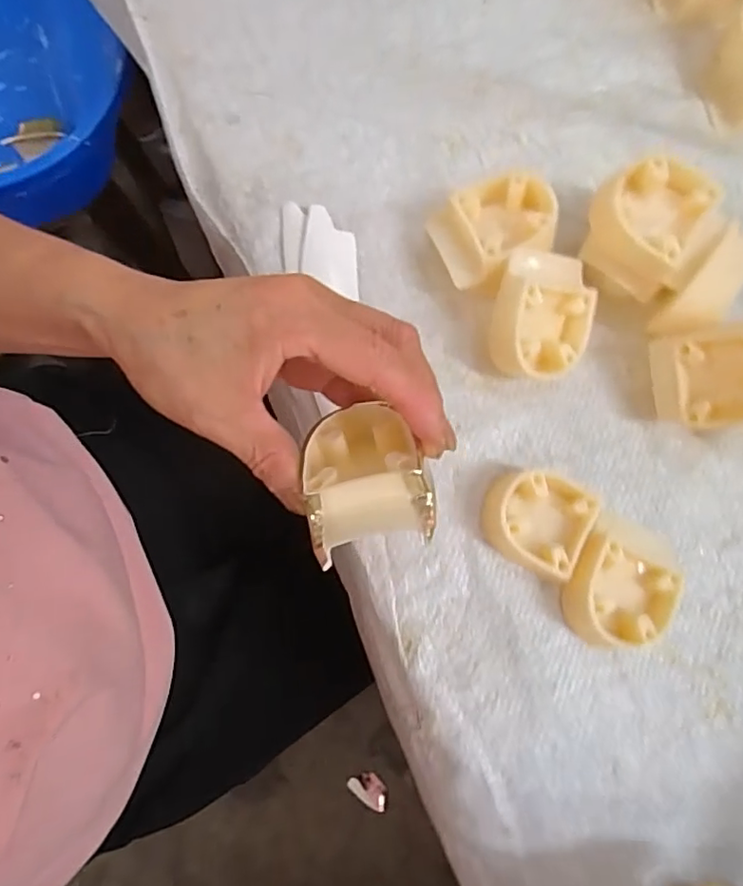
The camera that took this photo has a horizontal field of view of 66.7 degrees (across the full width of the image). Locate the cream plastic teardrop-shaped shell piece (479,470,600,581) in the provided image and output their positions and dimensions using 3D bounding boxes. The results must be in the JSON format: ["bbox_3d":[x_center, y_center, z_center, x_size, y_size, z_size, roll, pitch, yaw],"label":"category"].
[{"bbox_3d":[0.083,0.038,0.286,0.050,0.020,0.047,28,80,4],"label":"cream plastic teardrop-shaped shell piece"}]

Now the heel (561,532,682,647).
[{"bbox_3d":[0.120,0.076,0.279,0.048,0.021,0.048,30,80,4],"label":"heel"}]

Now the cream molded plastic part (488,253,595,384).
[{"bbox_3d":[0.087,-0.062,0.294,0.050,0.045,0.064,11,79,1],"label":"cream molded plastic part"}]

